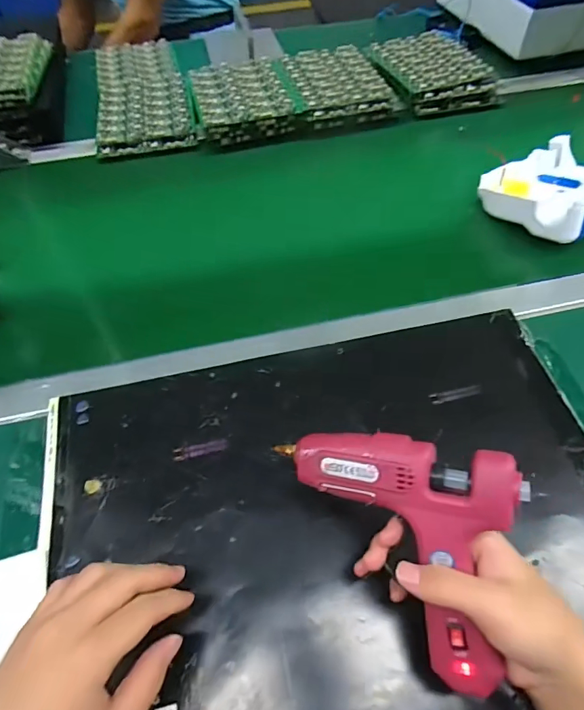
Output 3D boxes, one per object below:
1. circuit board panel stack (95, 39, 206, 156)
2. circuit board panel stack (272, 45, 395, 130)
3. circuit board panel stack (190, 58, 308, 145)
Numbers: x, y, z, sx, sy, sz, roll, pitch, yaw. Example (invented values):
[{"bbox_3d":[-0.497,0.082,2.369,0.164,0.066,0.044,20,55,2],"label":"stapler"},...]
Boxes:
[{"bbox_3d":[-0.265,-0.464,0.779,0.149,0.023,0.381,-14,57,-9],"label":"circuit board panel stack"},{"bbox_3d":[0.061,-0.449,0.751,0.158,0.041,0.202,-12,57,-8],"label":"circuit board panel stack"},{"bbox_3d":[-0.076,-0.408,0.727,0.161,0.042,0.203,-12,57,-8],"label":"circuit board panel stack"}]

